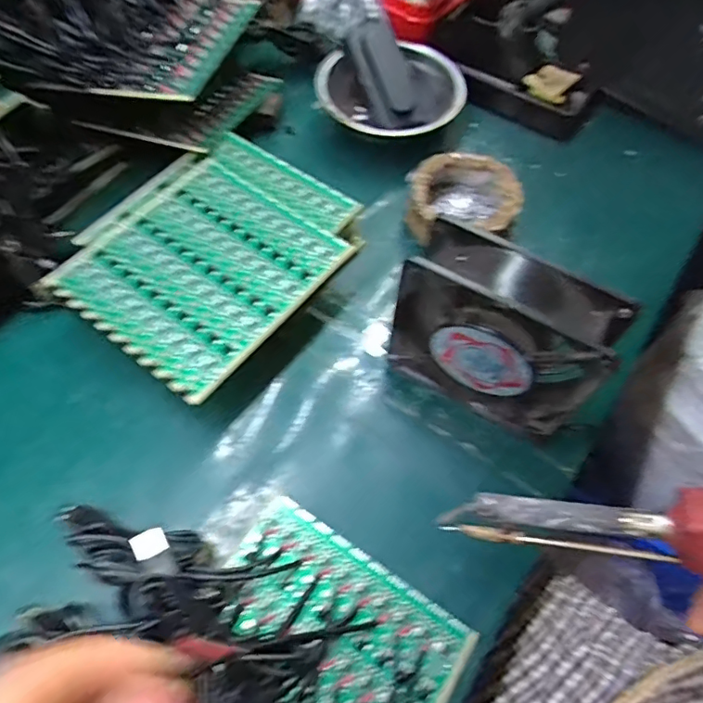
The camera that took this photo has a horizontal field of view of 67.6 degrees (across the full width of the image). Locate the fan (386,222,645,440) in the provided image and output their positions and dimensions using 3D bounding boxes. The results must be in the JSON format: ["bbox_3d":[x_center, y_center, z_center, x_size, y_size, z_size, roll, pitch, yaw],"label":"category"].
[{"bbox_3d":[0.086,-0.007,0.319,0.120,0.121,0.040,28,64,12],"label":"fan"}]

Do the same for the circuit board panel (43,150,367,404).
[{"bbox_3d":[-0.102,-0.061,0.362,0.144,0.006,0.155,36,66,16],"label":"circuit board panel"}]

